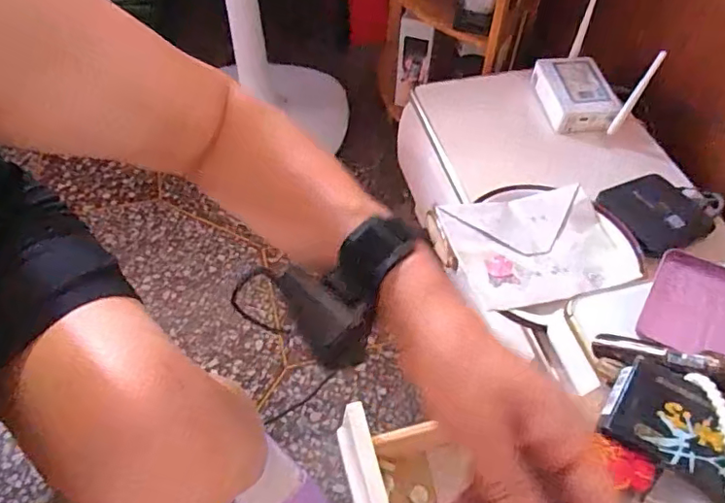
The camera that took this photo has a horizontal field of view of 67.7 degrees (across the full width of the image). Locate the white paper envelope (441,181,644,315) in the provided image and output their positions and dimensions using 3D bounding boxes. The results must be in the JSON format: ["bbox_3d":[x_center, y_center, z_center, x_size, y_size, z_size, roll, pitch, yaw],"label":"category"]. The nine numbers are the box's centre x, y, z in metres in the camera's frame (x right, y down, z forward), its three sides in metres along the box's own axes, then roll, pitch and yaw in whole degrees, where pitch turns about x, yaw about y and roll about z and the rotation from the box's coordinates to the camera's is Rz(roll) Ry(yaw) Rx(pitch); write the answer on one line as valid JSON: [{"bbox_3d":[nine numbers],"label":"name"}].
[{"bbox_3d":[0.196,-0.009,0.615,0.193,0.020,0.142,-11,54,-9],"label":"white paper envelope"}]

